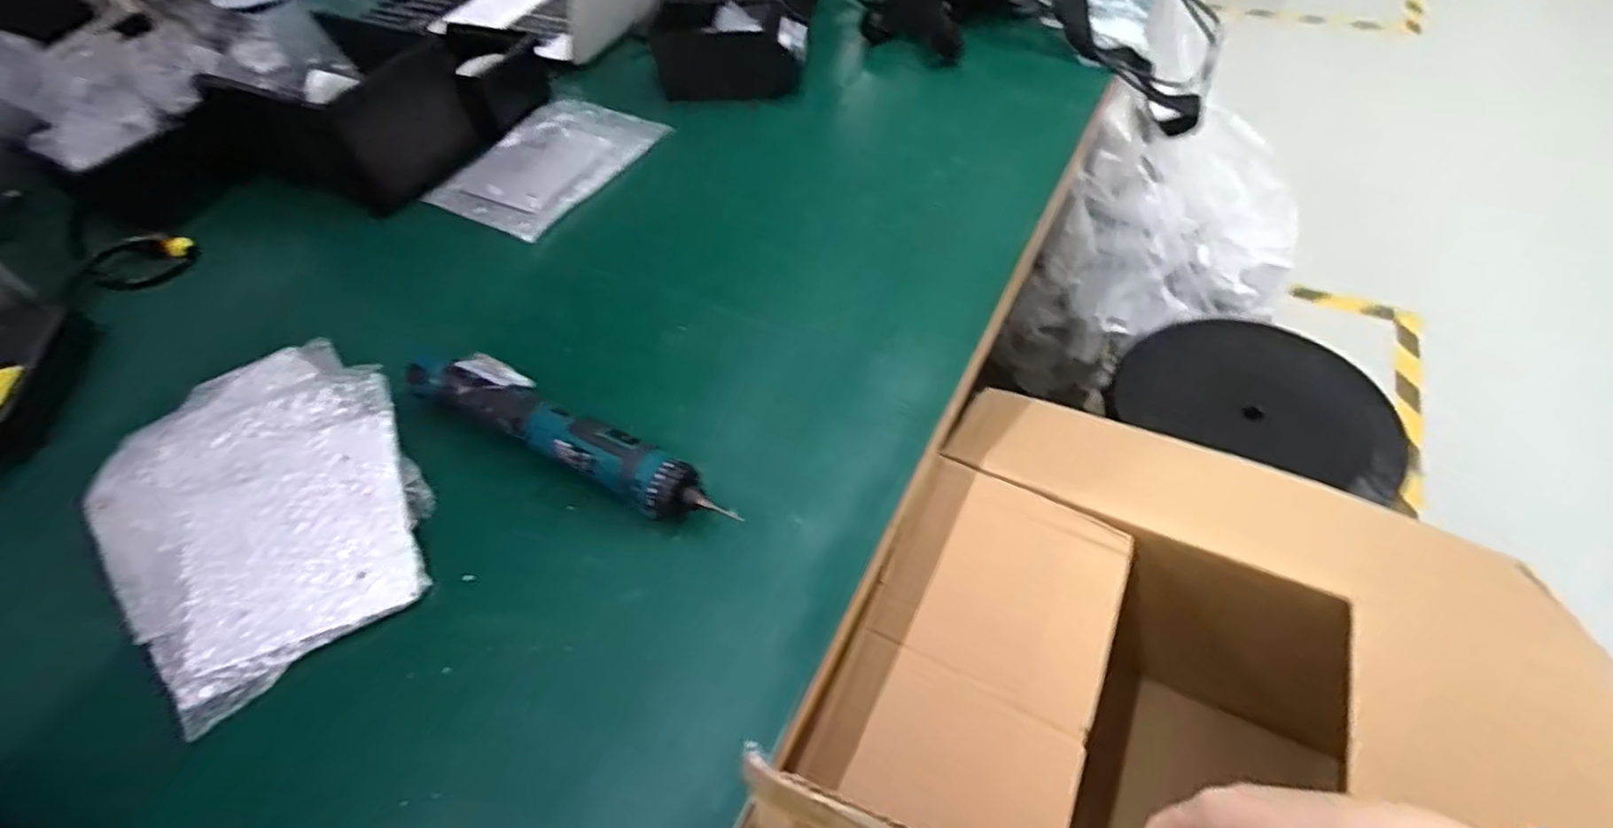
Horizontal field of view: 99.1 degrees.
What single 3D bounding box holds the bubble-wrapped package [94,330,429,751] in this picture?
[{"bbox_3d":[-0.379,0.052,0.474,0.194,0.037,0.271,-34,58,-20],"label":"bubble-wrapped package"}]

